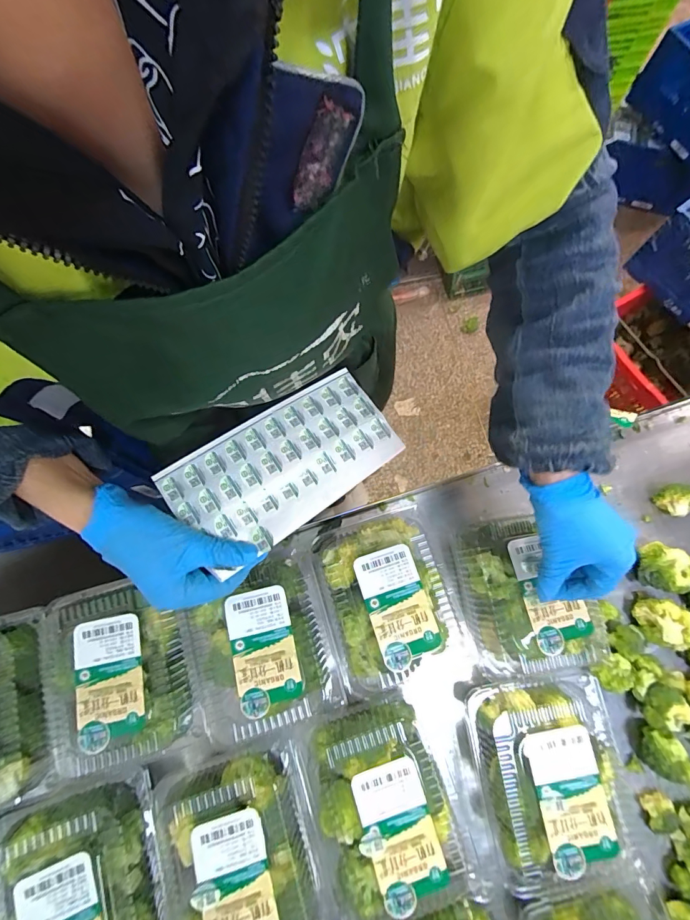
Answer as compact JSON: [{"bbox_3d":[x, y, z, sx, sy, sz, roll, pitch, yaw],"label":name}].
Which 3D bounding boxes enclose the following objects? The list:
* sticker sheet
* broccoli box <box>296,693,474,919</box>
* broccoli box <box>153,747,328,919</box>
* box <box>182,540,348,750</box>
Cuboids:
[{"bbox_3d":[-0.054,0.004,0.378,0.201,0.016,0.107,-34,78,-9],"label":"sticker sheet"},{"bbox_3d":[0.029,0.327,0.386,0.141,0.058,0.167,-18,76,-6],"label":"broccoli box"},{"bbox_3d":[-0.104,0.376,0.382,0.131,0.076,0.156,-17,76,-5],"label":"broccoli box"},{"bbox_3d":[-0.090,0.193,0.432,0.143,0.079,0.177,-17,76,-5],"label":"box"}]

